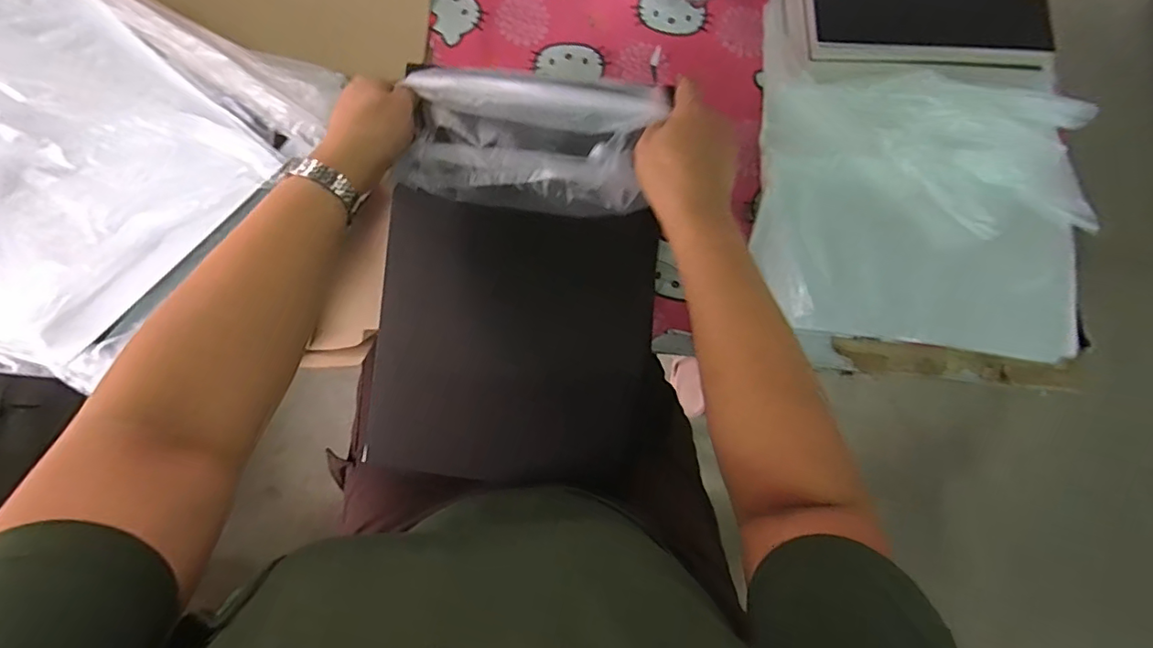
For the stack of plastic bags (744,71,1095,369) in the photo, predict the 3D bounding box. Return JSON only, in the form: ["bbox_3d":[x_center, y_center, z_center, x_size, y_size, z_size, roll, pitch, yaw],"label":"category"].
[{"bbox_3d":[0.369,-0.120,0.547,0.336,0.053,0.280,7,79,0],"label":"stack of plastic bags"}]

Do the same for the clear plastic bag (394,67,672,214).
[{"bbox_3d":[-0.045,-0.152,0.436,0.205,0.061,0.101,9,79,1],"label":"clear plastic bag"}]

